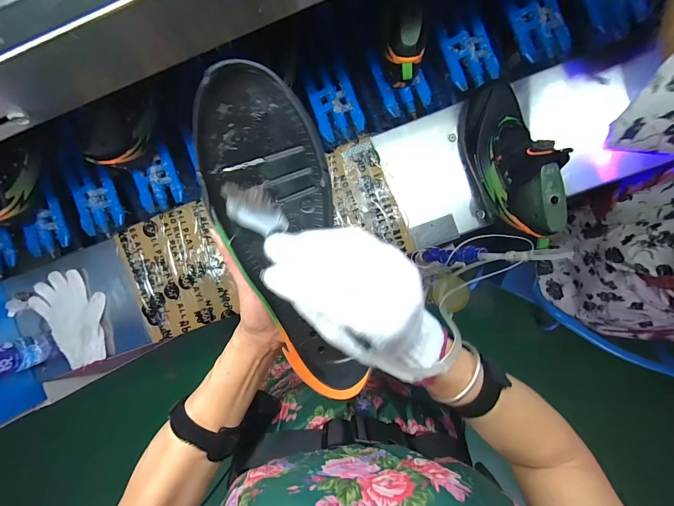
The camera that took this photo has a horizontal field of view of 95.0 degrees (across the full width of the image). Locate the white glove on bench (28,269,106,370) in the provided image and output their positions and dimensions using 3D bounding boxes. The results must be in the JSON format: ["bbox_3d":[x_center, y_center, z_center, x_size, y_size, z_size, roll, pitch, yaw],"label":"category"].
[{"bbox_3d":[-0.547,0.134,0.647,0.130,0.023,0.197,-33,90,6],"label":"white glove on bench"}]

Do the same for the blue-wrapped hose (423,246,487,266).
[{"bbox_3d":[0.190,0.005,0.517,0.018,0.123,0.027,-11,93,-26],"label":"blue-wrapped hose"}]

